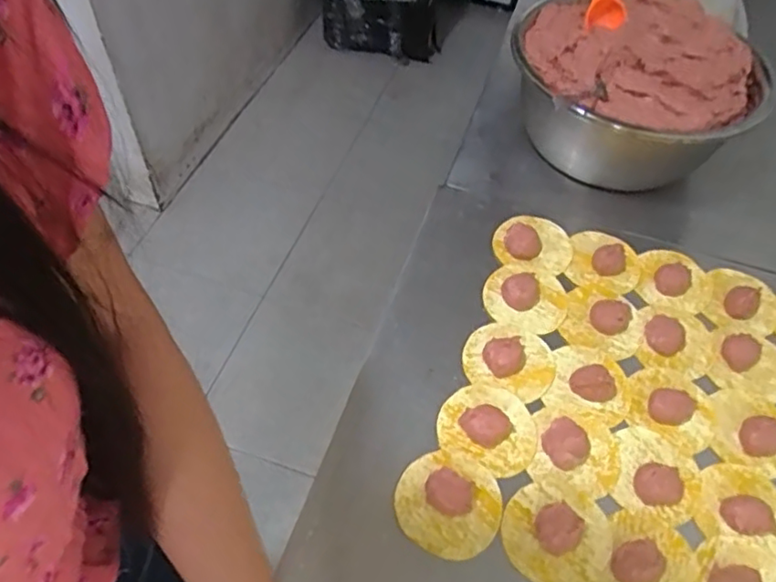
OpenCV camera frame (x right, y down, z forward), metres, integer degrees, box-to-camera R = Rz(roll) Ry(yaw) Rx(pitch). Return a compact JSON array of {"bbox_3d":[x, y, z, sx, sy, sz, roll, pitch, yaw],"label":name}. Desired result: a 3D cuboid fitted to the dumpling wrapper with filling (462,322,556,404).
[{"bbox_3d":[0.114,0.059,0.560,0.083,0.021,0.067,15,55,9],"label":"dumpling wrapper with filling"}]

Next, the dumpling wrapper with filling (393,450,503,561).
[{"bbox_3d":[0.049,0.164,0.481,0.081,0.023,0.078,1,54,-1],"label":"dumpling wrapper with filling"}]

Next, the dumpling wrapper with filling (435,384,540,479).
[{"bbox_3d":[0.088,0.112,0.520,0.084,0.021,0.073,23,56,14],"label":"dumpling wrapper with filling"}]

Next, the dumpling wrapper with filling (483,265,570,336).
[{"bbox_3d":[0.139,0.001,0.607,0.081,0.020,0.082,24,57,15],"label":"dumpling wrapper with filling"}]

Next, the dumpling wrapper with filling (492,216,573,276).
[{"bbox_3d":[0.154,-0.049,0.648,0.082,0.019,0.061,7,54,3],"label":"dumpling wrapper with filling"}]

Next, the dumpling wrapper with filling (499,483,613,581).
[{"bbox_3d":[0.132,0.188,0.472,0.082,0.021,0.074,11,54,6],"label":"dumpling wrapper with filling"}]

